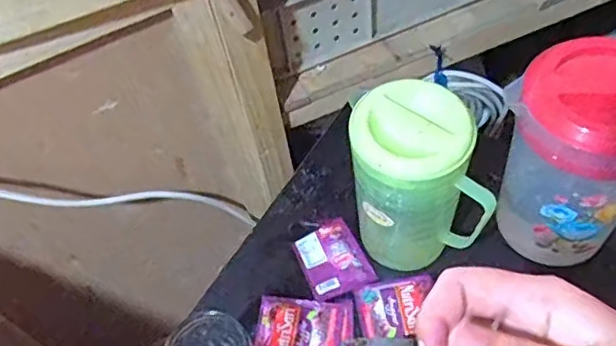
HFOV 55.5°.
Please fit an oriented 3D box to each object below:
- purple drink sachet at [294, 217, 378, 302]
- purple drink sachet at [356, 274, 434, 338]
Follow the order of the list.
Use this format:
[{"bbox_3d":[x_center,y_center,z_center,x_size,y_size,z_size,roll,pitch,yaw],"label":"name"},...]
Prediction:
[{"bbox_3d":[0.028,0.096,0.658,0.069,0.012,0.082,-22,57,-9],"label":"purple drink sachet"},{"bbox_3d":[0.098,0.143,0.625,0.084,0.008,0.059,-12,56,-3],"label":"purple drink sachet"}]

